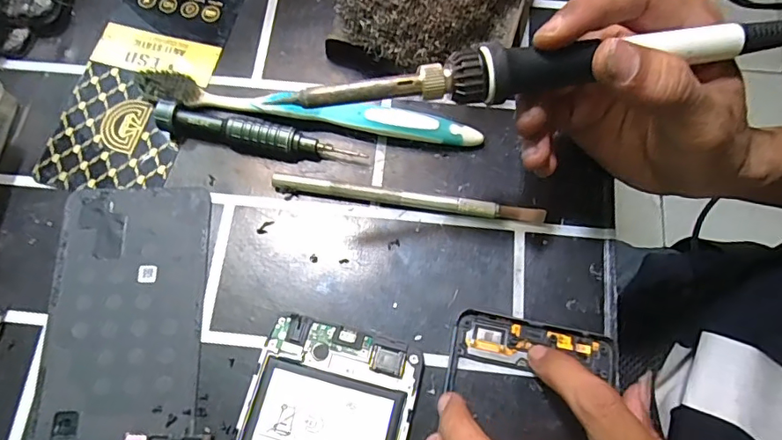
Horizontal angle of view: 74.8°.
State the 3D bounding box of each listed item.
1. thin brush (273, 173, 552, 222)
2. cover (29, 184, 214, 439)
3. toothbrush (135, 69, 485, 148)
[{"bbox_3d":[0.008,-0.011,0.264,0.139,0.007,0.008,7,72,3],"label":"thin brush"},{"bbox_3d":[-0.126,0.061,0.242,0.075,0.005,0.164,-1,71,0],"label":"cover"},{"bbox_3d":[-0.044,-0.059,0.275,0.184,0.018,0.013,8,72,4],"label":"toothbrush"}]

